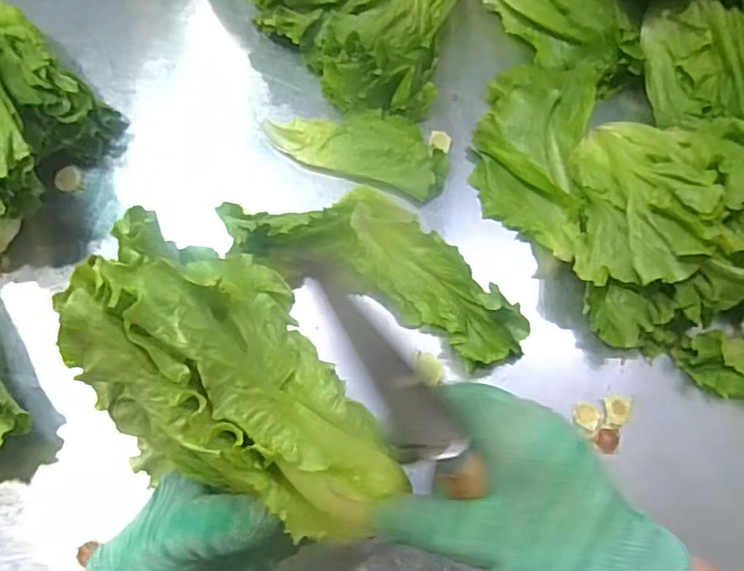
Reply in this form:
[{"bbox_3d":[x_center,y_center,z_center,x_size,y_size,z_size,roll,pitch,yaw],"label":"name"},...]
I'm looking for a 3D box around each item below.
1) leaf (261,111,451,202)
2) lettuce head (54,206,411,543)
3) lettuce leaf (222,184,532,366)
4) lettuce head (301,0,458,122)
[{"bbox_3d":[-0.008,-0.117,0.513,0.146,0.025,0.063,20,74,4],"label":"leaf"},{"bbox_3d":[-0.060,0.041,0.250,0.089,0.080,0.151,-32,77,-11],"label":"lettuce head"},{"bbox_3d":[0.009,-0.023,0.461,0.232,0.034,0.084,23,74,5],"label":"lettuce leaf"},{"bbox_3d":[0.007,-0.223,0.517,0.117,0.051,0.158,13,73,2],"label":"lettuce head"}]

